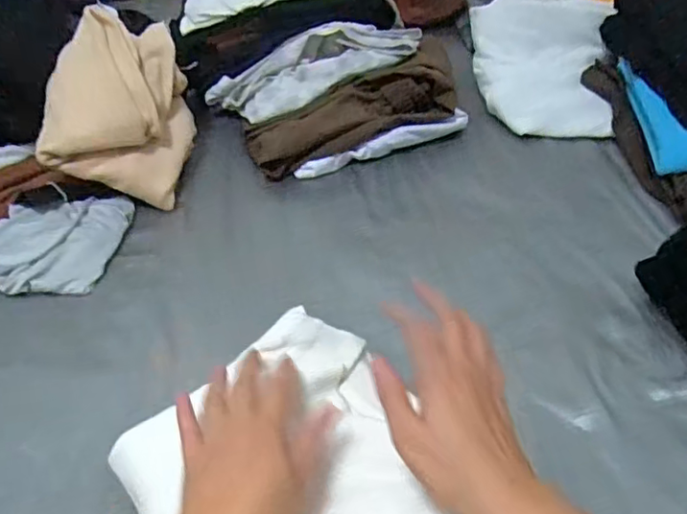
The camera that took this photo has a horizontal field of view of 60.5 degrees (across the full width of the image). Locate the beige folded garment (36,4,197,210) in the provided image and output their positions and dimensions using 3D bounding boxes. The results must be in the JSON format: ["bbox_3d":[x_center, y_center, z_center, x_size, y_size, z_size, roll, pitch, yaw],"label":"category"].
[{"bbox_3d":[-0.269,-0.170,0.712,0.148,0.148,0.194,-5,47,1],"label":"beige folded garment"}]

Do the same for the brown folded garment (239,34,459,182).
[{"bbox_3d":[0.008,-0.186,0.757,0.268,0.077,0.100,-19,49,-12],"label":"brown folded garment"}]

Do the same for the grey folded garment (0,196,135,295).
[{"bbox_3d":[-0.334,-0.018,0.659,0.164,0.031,0.130,-2,47,3],"label":"grey folded garment"}]

